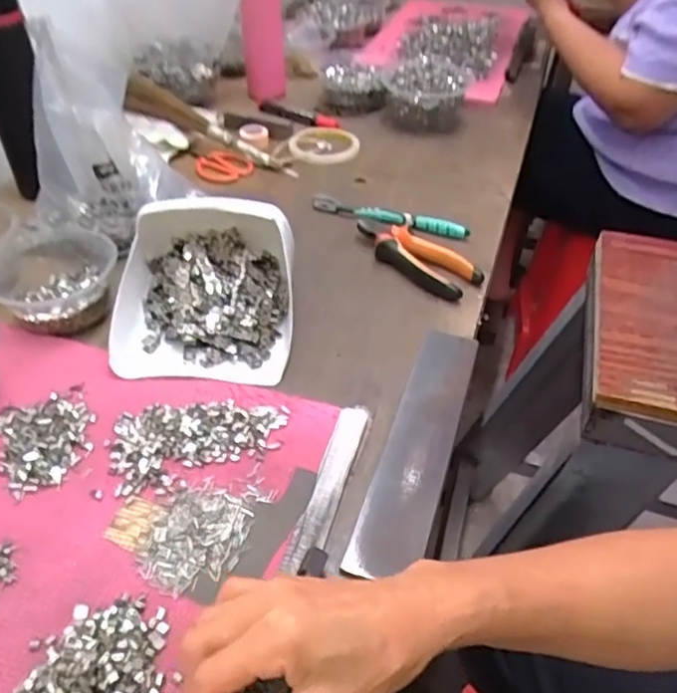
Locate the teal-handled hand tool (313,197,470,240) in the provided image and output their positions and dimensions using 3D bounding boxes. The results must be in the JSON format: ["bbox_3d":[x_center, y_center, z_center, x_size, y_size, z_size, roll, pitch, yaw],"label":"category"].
[{"bbox_3d":[0.056,-0.149,0.712,0.186,0.019,0.018,16,44,13],"label":"teal-handled hand tool"}]

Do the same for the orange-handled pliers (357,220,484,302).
[{"bbox_3d":[0.081,-0.099,0.649,0.053,0.027,0.149,-29,52,-30],"label":"orange-handled pliers"}]

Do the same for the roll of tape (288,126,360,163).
[{"bbox_3d":[-0.021,-0.282,0.861,0.100,0.015,0.110,2,42,-2],"label":"roll of tape"}]

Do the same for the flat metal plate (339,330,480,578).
[{"bbox_3d":[0.065,0.068,0.476,0.049,0.008,0.241,17,45,10],"label":"flat metal plate"}]

